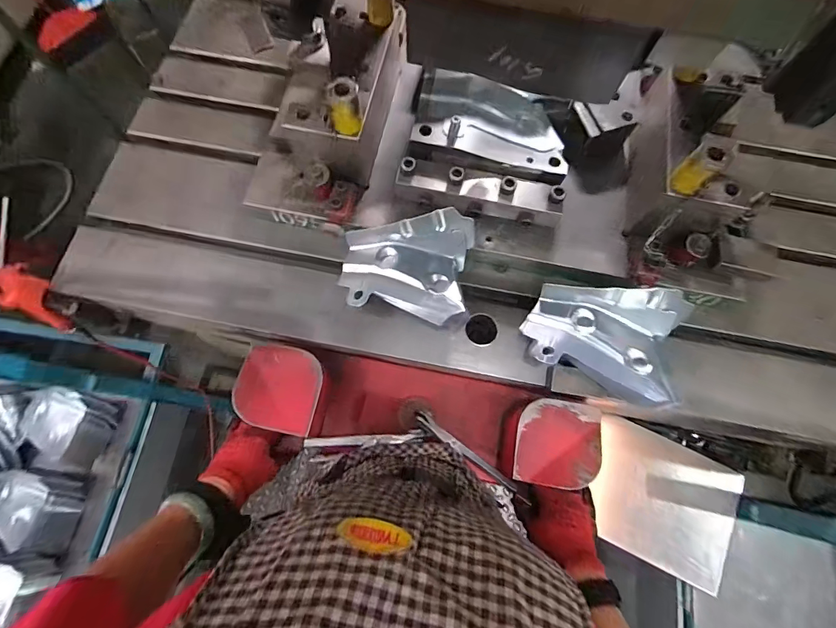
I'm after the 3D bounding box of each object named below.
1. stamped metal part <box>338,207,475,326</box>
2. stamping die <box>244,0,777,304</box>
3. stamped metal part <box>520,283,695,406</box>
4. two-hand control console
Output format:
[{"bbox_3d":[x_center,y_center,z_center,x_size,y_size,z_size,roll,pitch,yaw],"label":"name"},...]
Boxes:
[{"bbox_3d":[-0.022,-0.074,0.574,0.194,0.078,0.147,10,73,2],"label":"stamped metal part"},{"bbox_3d":[0.148,-0.263,0.600,0.812,0.175,0.343,14,73,3],"label":"stamping die"},{"bbox_3d":[0.270,0.031,0.558,0.216,0.063,0.156,16,80,18],"label":"stamped metal part"},{"bbox_3d":[0.001,0.145,0.569,0.499,0.101,0.137,10,73,1],"label":"two-hand control console"}]

